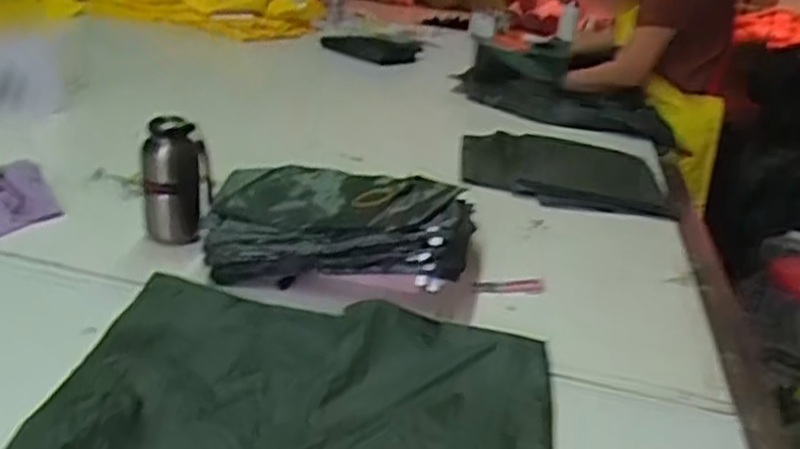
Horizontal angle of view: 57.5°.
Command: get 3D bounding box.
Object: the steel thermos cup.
[{"bbox_3d":[-0.290,-0.056,0.954,0.088,0.145,0.058,-2,26,-18],"label":"steel thermos cup"}]

